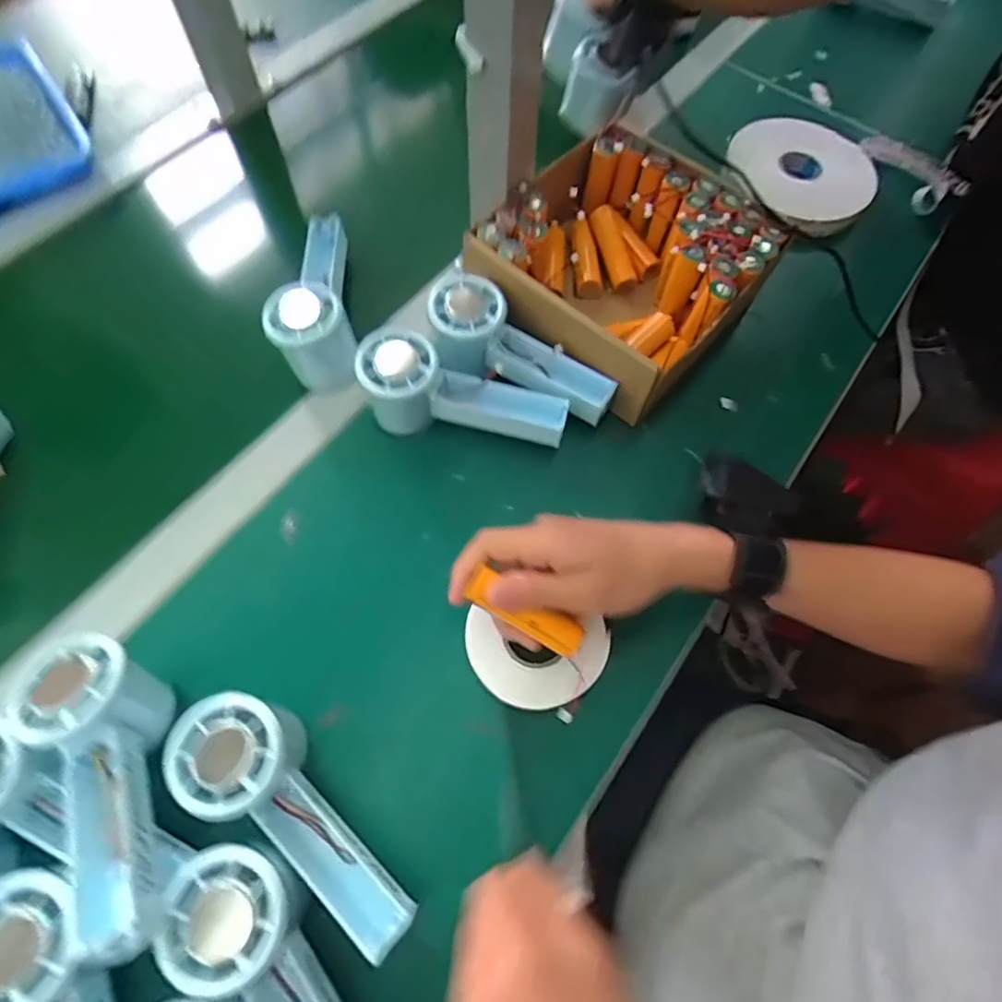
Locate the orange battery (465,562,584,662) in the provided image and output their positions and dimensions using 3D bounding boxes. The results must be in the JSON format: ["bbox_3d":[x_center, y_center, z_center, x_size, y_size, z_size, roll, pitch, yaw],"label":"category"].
[{"bbox_3d":[0.016,0.065,0.320,0.072,0.014,0.021,32,69,-4],"label":"orange battery"}]

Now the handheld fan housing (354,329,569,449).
[{"bbox_3d":[-0.030,-0.071,0.405,0.147,0.057,0.055,17,66,-10],"label":"handheld fan housing"}]

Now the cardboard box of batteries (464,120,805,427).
[{"bbox_3d":[0.096,-0.189,0.448,0.191,0.074,0.207,37,70,13],"label":"cardboard box of batteries"}]

